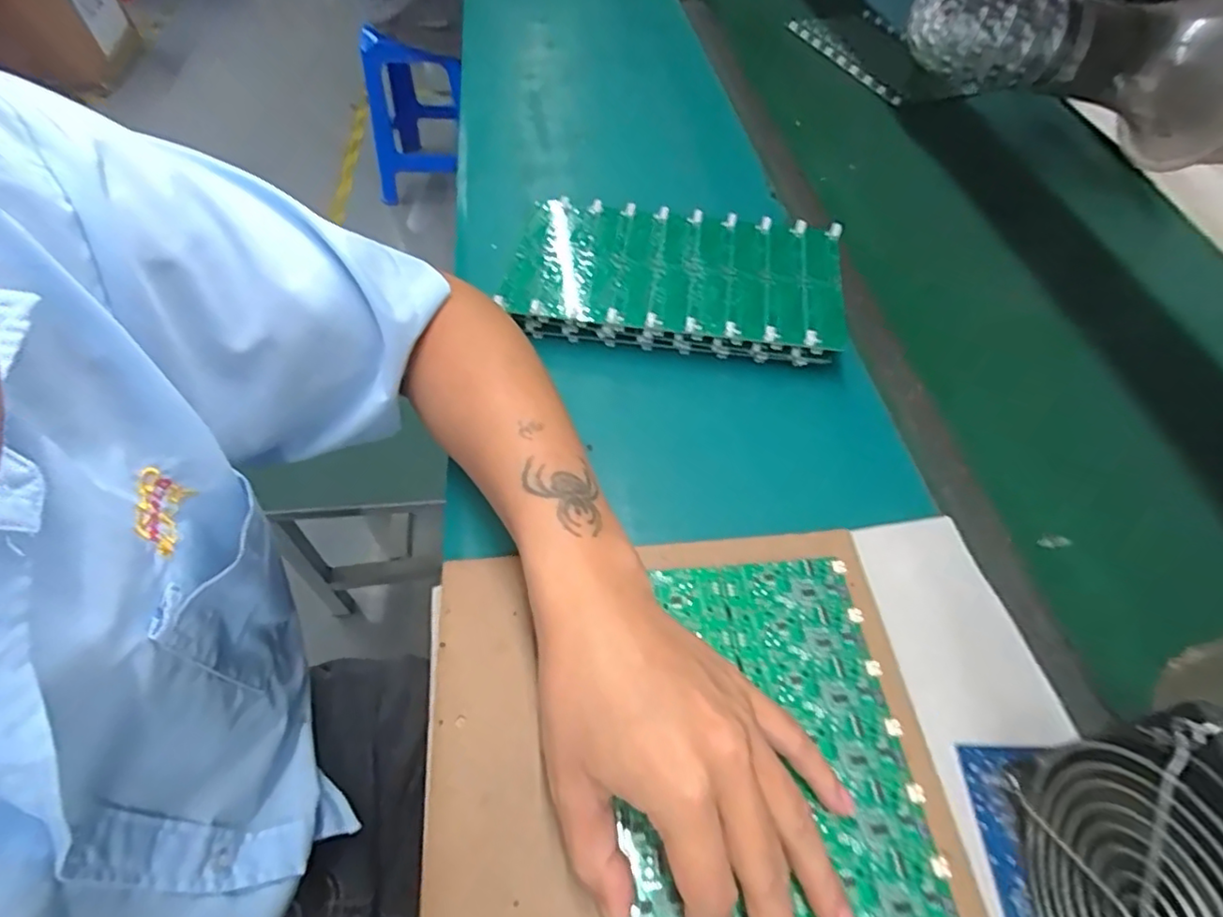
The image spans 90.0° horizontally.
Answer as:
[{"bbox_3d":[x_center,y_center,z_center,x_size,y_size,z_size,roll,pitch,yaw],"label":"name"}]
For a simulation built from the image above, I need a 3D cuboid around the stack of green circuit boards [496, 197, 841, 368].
[{"bbox_3d":[0.048,-0.143,0.484,0.251,0.035,0.147,8,54,3],"label":"stack of green circuit boards"}]

